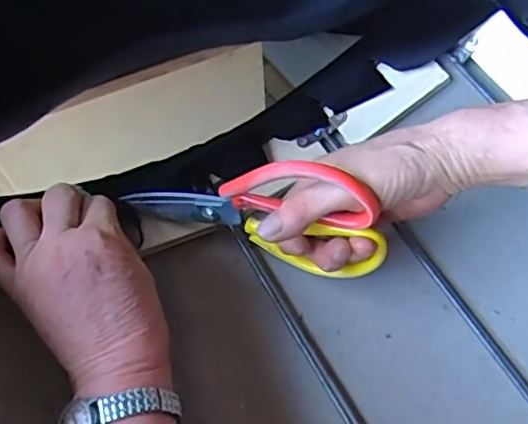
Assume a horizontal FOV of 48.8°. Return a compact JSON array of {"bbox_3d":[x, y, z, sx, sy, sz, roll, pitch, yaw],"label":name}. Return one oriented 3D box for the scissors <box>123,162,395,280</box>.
[{"bbox_3d":[-0.013,-0.006,0.399,0.196,0.099,0.024,17,64,12],"label":"scissors"}]

